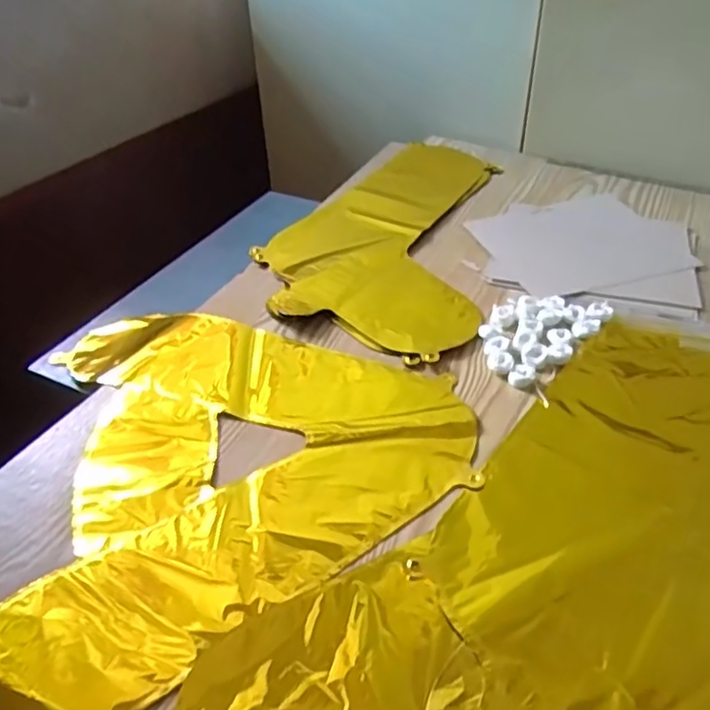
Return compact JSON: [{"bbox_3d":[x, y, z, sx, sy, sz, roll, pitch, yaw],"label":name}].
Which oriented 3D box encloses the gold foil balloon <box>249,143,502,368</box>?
[{"bbox_3d":[0.066,-0.141,0.703,0.239,0.012,0.402,19,43,23],"label":"gold foil balloon"}]

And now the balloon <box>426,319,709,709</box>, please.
[{"bbox_3d":[0.209,0.106,0.406,0.245,0.005,0.377,20,44,24],"label":"balloon"}]

